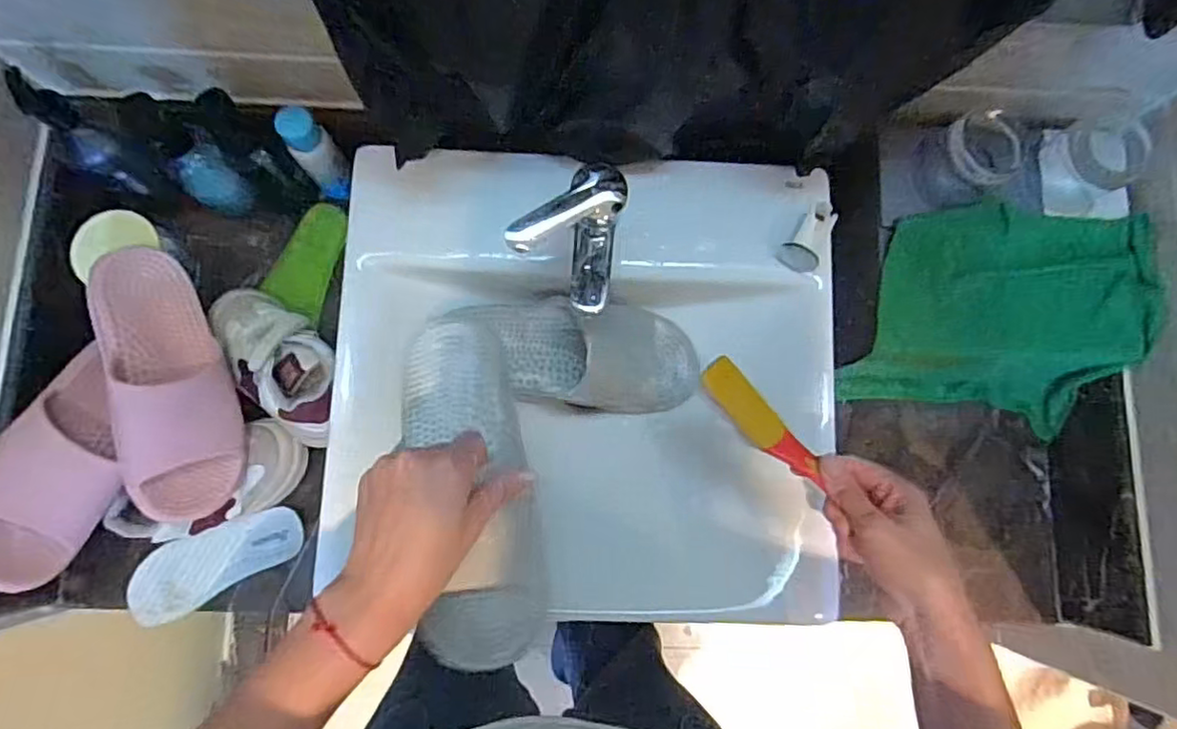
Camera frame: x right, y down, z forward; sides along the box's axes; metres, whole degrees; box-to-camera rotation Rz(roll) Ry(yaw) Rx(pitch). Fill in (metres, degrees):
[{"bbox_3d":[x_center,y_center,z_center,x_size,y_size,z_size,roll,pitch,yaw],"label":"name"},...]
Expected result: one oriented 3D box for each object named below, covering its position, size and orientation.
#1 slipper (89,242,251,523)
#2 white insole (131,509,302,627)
[{"bbox_3d":[-0.389,0.020,0.590,0.097,0.060,0.246,-15,90,-37],"label":"slipper"},{"bbox_3d":[-0.381,0.200,0.651,0.170,0.009,0.072,-30,103,-10],"label":"white insole"}]

